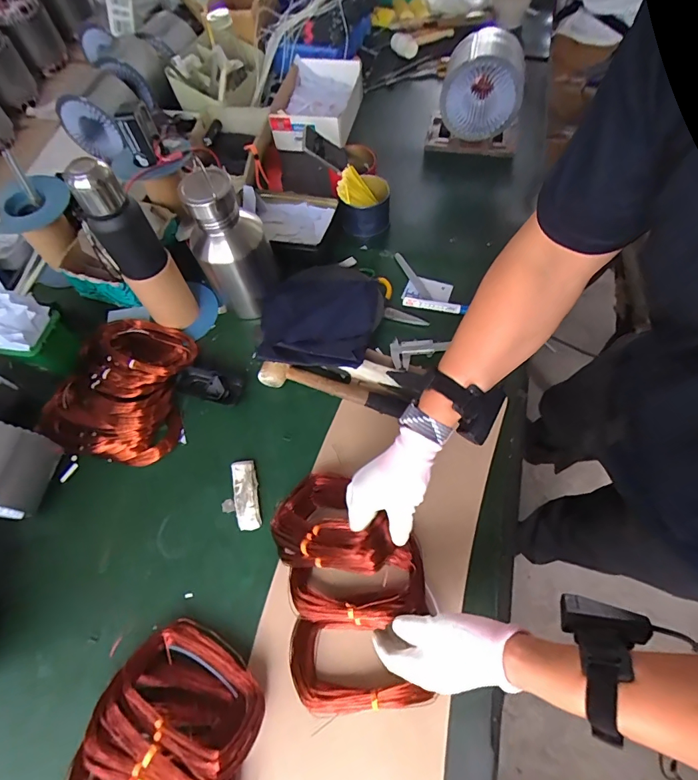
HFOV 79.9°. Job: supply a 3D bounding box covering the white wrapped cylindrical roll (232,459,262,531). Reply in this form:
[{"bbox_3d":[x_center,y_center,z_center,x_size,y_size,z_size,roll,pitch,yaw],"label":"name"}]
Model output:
[{"bbox_3d":[-0.153,0.154,0.619,0.035,0.013,0.101,-13,64,-3],"label":"white wrapped cylindrical roll"}]

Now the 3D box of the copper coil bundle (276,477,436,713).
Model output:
[{"bbox_3d":[-0.001,0.229,0.507,0.171,0.122,0.276,-10,64,-2],"label":"copper coil bundle"}]

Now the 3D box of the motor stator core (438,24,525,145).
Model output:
[{"bbox_3d":[0.281,-0.650,0.873,0.153,0.141,0.164,8,65,7],"label":"motor stator core"}]

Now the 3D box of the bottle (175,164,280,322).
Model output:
[{"bbox_3d":[-0.190,-0.231,0.690,0.121,0.242,0.101,-26,65,-9],"label":"bottle"}]

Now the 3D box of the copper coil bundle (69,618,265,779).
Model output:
[{"bbox_3d":[-0.200,0.438,0.455,0.197,0.061,0.305,-2,64,2],"label":"copper coil bundle"}]

